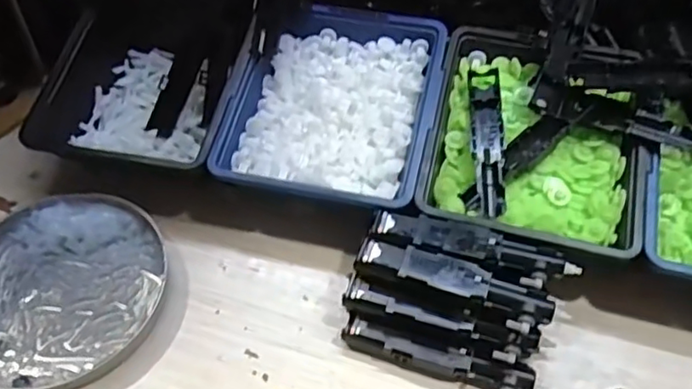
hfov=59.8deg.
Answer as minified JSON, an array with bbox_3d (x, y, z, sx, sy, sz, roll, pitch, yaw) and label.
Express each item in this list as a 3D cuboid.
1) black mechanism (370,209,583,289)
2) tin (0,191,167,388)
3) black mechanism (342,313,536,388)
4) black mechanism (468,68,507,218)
[{"bbox_3d":[0.079,0.035,0.379,0.126,0.013,0.027,14,56,11],"label":"black mechanism"},{"bbox_3d":[-0.199,0.063,0.417,0.142,0.014,0.140,0,55,1],"label":"tin"},{"bbox_3d":[0.057,0.104,0.380,0.118,0.021,0.021,13,56,10],"label":"black mechanism"},{"bbox_3d":[0.100,-0.040,0.419,0.022,0.015,0.120,1,55,2],"label":"black mechanism"}]

